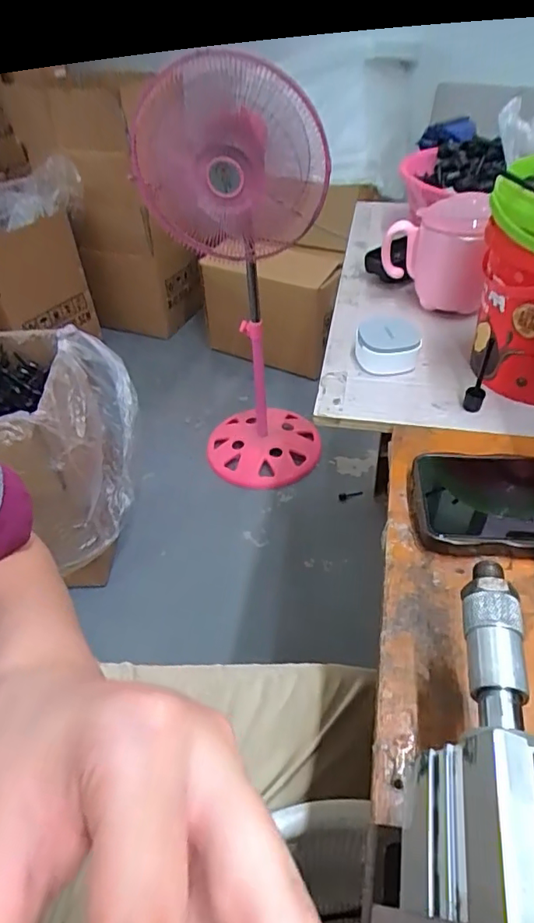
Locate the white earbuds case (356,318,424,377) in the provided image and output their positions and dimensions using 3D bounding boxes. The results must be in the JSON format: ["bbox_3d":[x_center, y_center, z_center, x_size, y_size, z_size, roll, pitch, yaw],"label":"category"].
[{"bbox_3d":[0.108,-0.105,0.484,0.054,0.030,0.059,4,46,8],"label":"white earbuds case"}]

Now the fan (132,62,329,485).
[{"bbox_3d":[-0.056,-0.331,1.164,0.341,0.861,0.283,-9,45,-5],"label":"fan"}]

